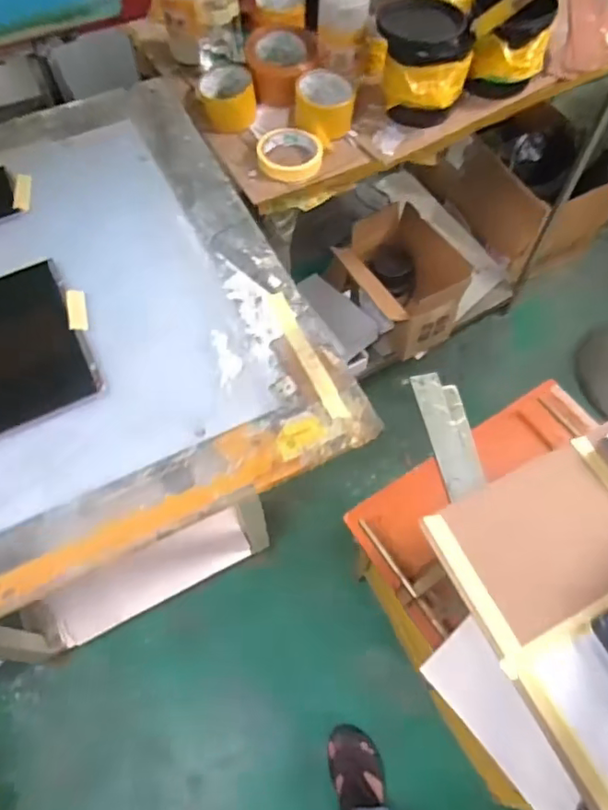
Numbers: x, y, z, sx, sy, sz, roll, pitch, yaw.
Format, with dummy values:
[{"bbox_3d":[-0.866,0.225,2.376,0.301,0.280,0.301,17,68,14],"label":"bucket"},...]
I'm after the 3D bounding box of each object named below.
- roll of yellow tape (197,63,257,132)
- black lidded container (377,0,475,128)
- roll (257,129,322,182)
[{"bbox_3d":[-0.118,-0.479,0.852,0.083,0.053,0.086,-5,63,-4],"label":"roll of yellow tape"},{"bbox_3d":[0.176,-0.506,0.811,0.142,0.130,0.128,13,63,5],"label":"black lidded container"},{"bbox_3d":[-0.020,-0.371,0.809,0.094,0.026,0.101,0,63,-1],"label":"roll"}]

